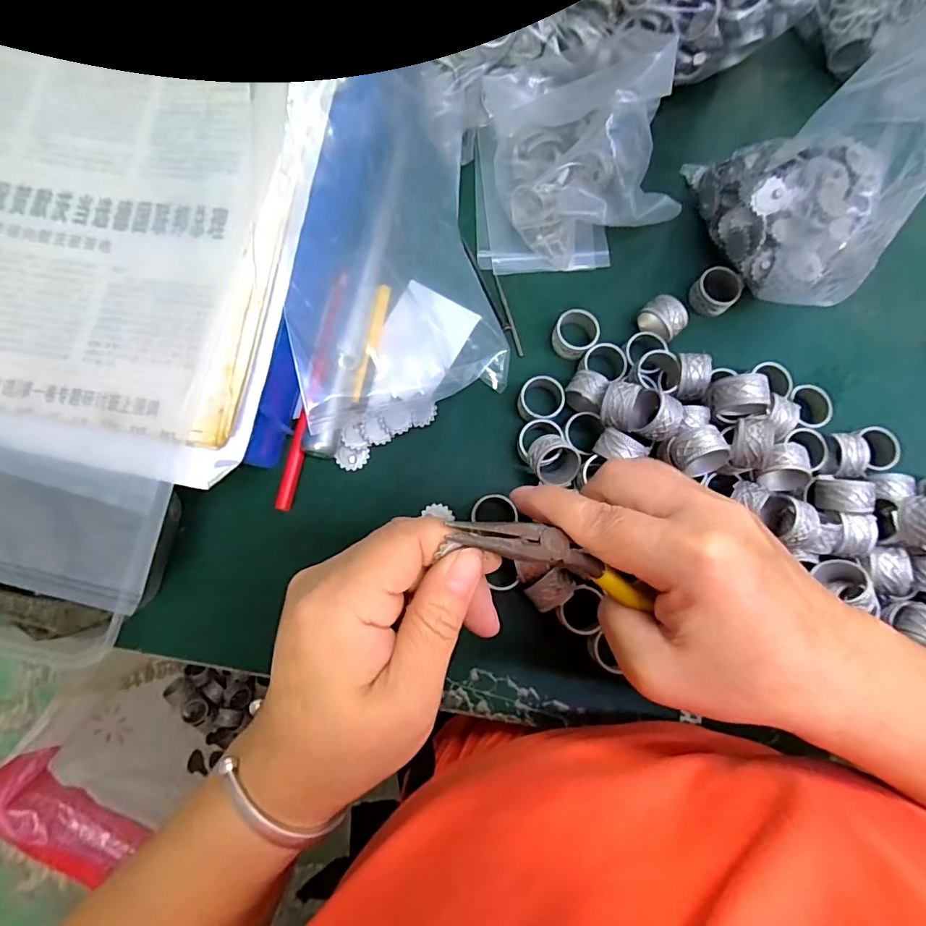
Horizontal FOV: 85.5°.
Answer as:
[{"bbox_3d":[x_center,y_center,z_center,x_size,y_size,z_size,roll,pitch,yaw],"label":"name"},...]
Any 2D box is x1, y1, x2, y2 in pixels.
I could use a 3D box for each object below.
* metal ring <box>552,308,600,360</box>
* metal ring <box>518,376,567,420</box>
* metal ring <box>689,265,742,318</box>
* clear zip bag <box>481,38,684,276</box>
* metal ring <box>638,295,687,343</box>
[{"bbox_3d":[0.073,-0.083,0.324,0.027,0.016,0.028,0,80,0],"label":"metal ring"},{"bbox_3d":[0.048,-0.039,0.316,0.029,0.020,0.029,0,80,0],"label":"metal ring"},{"bbox_3d":[0.168,-0.115,0.332,0.029,0.014,0.027,0,80,0],"label":"metal ring"},{"bbox_3d":[0.075,-0.195,0.312,0.129,0.082,0.120,1,80,0],"label":"clear zip bag"},{"bbox_3d":[0.128,-0.093,0.320,0.017,0.021,0.027,-39,82,-7],"label":"metal ring"}]

